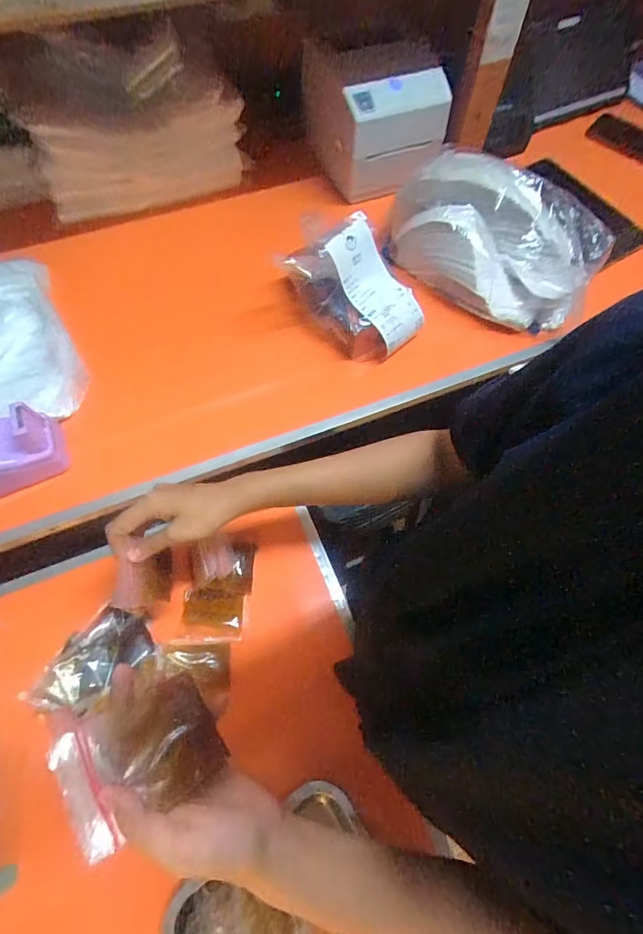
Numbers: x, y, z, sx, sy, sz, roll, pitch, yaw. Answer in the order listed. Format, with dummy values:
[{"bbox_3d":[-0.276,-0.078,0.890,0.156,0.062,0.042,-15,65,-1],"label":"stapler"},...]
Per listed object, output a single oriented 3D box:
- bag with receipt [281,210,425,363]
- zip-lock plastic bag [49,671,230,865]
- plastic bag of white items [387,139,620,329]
[{"bbox_3d":[0.049,-0.242,0.635,0.174,0.136,0.123,40,70,16],"label":"bag with receipt"},{"bbox_3d":[-0.118,0.185,0.299,0.092,0.014,0.083,-15,70,-42],"label":"zip-lock plastic bag"},{"bbox_3d":[0.260,-0.342,0.672,0.299,0.055,0.208,35,99,2],"label":"plastic bag of white items"}]

